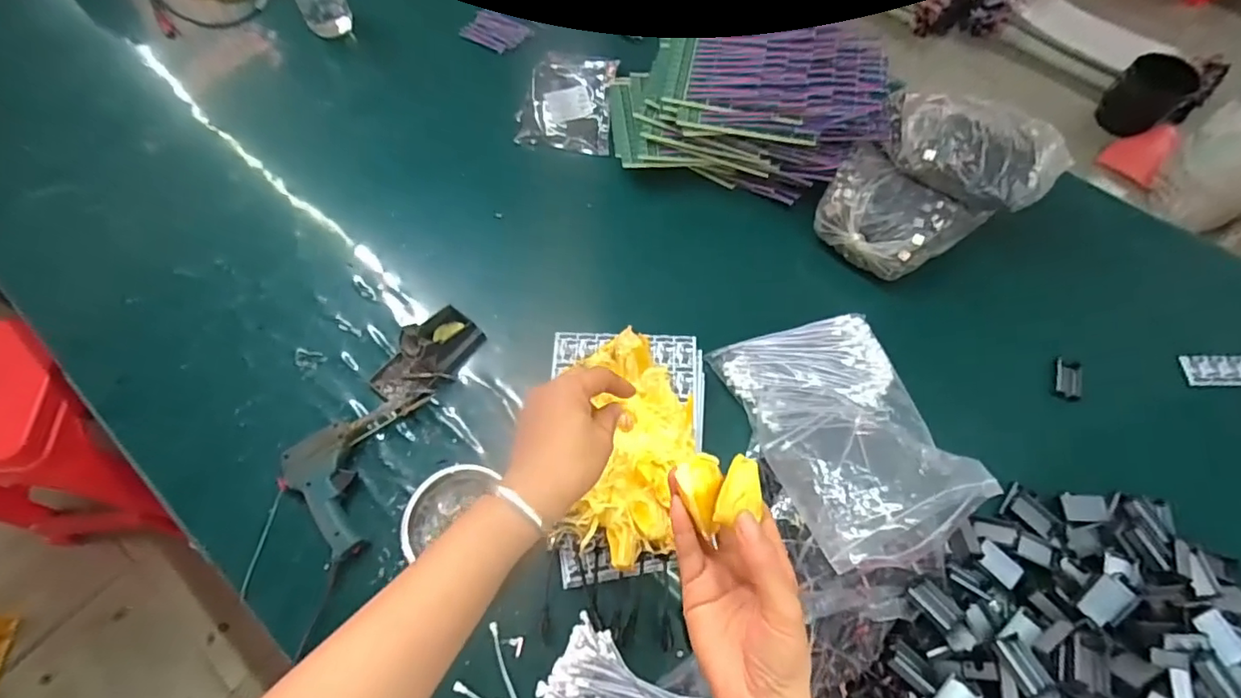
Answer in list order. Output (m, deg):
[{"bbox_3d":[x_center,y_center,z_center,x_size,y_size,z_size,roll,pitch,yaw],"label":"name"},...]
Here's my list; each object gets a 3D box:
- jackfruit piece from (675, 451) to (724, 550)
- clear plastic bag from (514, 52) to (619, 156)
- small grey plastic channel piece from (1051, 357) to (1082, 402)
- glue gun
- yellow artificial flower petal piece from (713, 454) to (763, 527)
[{"bbox_3d":[0.055,0.094,0.375,0.028,0.022,0.048,-16,65,-8],"label":"jackfruit piece"},{"bbox_3d":[-0.086,-0.395,0.928,0.151,0.041,0.147,9,93,-2],"label":"clear plastic bag"},{"bbox_3d":[0.588,0.041,0.751,0.033,0.016,0.055,19,66,9],"label":"small grey plastic channel piece"},{"bbox_3d":[-0.338,0.137,0.708,0.131,0.042,0.216,14,65,7],"label":"glue gun"},{"bbox_3d":[0.073,0.087,0.351,0.025,0.020,0.038,11,65,5],"label":"yellow artificial flower petal piece"}]

